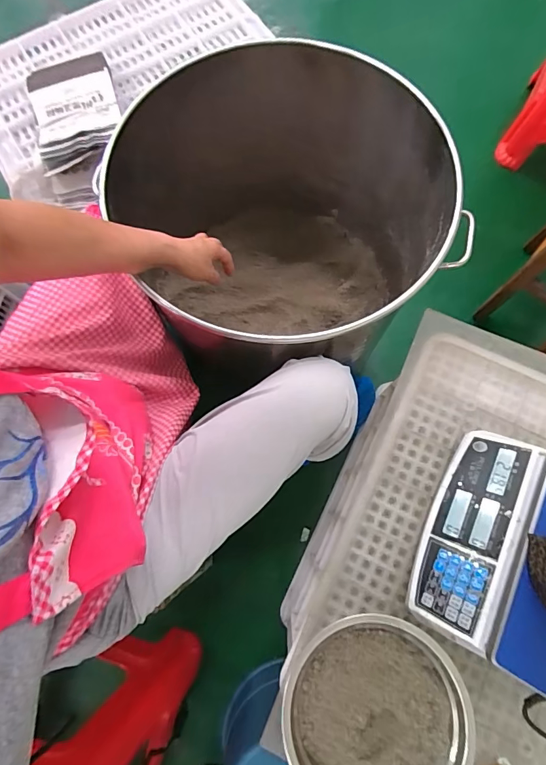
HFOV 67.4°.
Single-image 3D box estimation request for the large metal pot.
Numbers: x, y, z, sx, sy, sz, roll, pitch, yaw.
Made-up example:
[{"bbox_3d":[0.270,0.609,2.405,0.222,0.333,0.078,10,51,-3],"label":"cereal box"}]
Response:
[{"bbox_3d":[0.030,-0.253,0.815,0.476,0.485,0.532,0,74,1],"label":"large metal pot"}]

